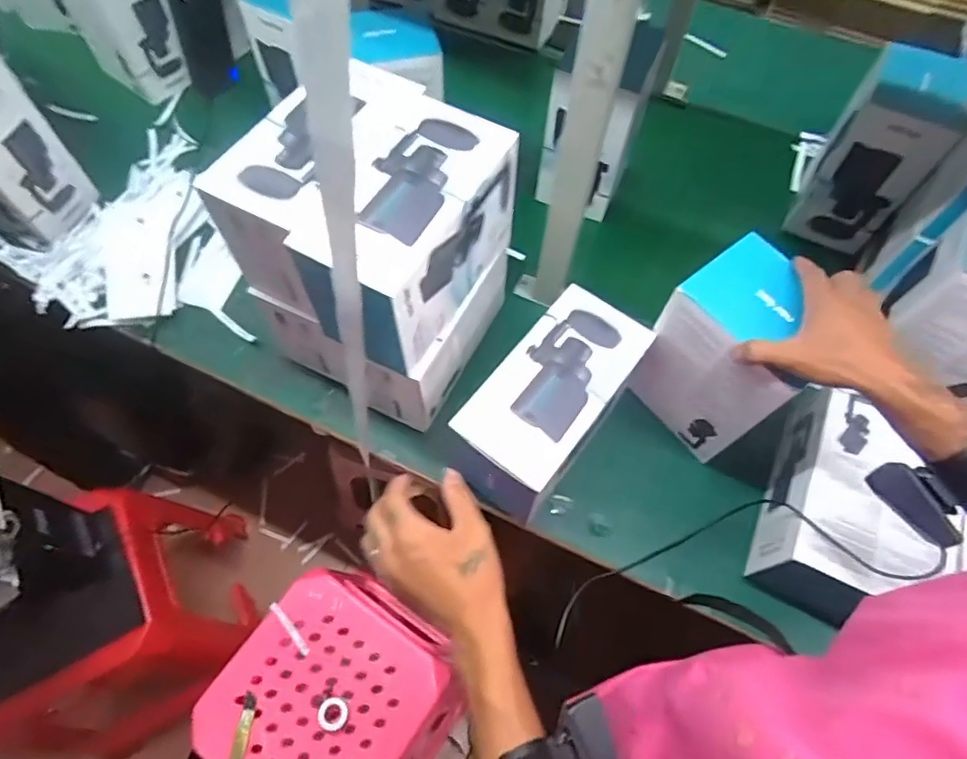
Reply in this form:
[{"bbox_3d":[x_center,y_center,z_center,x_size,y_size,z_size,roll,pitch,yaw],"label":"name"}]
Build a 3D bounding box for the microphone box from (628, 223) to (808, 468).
[{"bbox_3d":[0.264,-0.020,0.627,0.096,0.221,0.138,-36,68,-19],"label":"microphone box"}]

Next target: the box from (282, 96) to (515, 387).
[{"bbox_3d":[-0.077,-0.143,0.601,0.128,0.160,0.245,26,64,12],"label":"box"}]

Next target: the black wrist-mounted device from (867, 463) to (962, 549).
[{"bbox_3d":[0.350,0.098,0.456,0.021,0.034,0.072,-9,54,-45],"label":"black wrist-mounted device"}]

